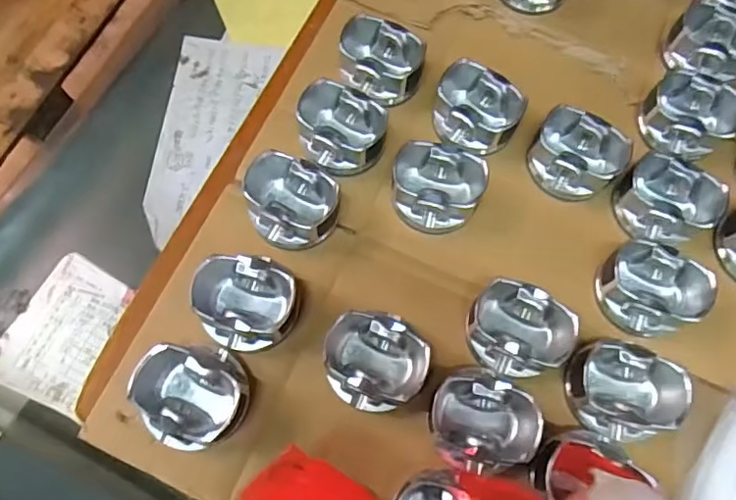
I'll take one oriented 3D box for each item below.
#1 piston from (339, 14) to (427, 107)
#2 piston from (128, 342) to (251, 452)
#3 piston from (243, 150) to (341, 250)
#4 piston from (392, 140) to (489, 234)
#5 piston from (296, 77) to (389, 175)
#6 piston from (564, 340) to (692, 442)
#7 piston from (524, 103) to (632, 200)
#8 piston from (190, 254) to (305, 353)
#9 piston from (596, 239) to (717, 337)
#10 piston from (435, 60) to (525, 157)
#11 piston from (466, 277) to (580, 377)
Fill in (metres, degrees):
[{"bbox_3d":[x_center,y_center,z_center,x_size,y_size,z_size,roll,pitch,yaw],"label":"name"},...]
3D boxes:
[{"bbox_3d":[0.012,-0.159,0.480,0.070,0.048,0.063,4,72,1],"label":"piston"},{"bbox_3d":[-0.120,0.100,0.384,0.067,0.050,0.069,0,72,-1],"label":"piston"},{"bbox_3d":[-0.058,-0.037,0.435,0.072,0.046,0.067,0,72,-1],"label":"piston"},{"bbox_3d":[0.054,-0.048,0.447,0.073,0.042,0.067,17,72,5],"label":"piston"},{"bbox_3d":[-0.020,-0.096,0.457,0.068,0.048,0.062,9,72,2],"label":"piston"},{"bbox_3d":[0.179,0.101,0.392,0.070,0.043,0.062,11,72,3],"label":"piston"},{"bbox_3d":[0.169,-0.074,0.459,0.076,0.043,0.063,33,74,10],"label":"piston"},{"bbox_3d":[-0.088,0.039,0.409,0.075,0.043,0.067,13,72,3],"label":"piston"},{"bbox_3d":[0.210,0.029,0.419,0.062,0.040,0.069,-38,76,-12],"label":"piston"},{"bbox_3d":[0.090,-0.113,0.469,0.069,0.046,0.061,23,73,7],"label":"piston"},{"bbox_3d":[0.110,0.059,0.408,0.077,0.045,0.068,26,73,8],"label":"piston"}]

